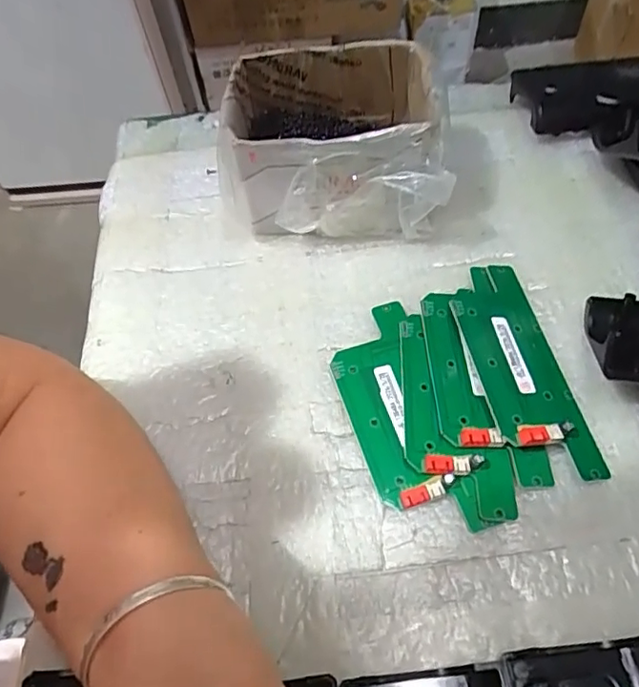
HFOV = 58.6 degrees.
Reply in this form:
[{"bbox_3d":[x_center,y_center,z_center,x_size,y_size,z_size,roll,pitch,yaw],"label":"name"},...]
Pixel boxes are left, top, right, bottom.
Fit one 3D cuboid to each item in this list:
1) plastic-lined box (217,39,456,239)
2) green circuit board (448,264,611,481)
[{"bbox_3d":[0.013,-0.129,0.371,0.134,0.076,0.103,3,60,6],"label":"plastic-lined box"},{"bbox_3d":[0.108,0.010,0.313,0.048,0.015,0.133,-11,60,-3],"label":"green circuit board"}]

